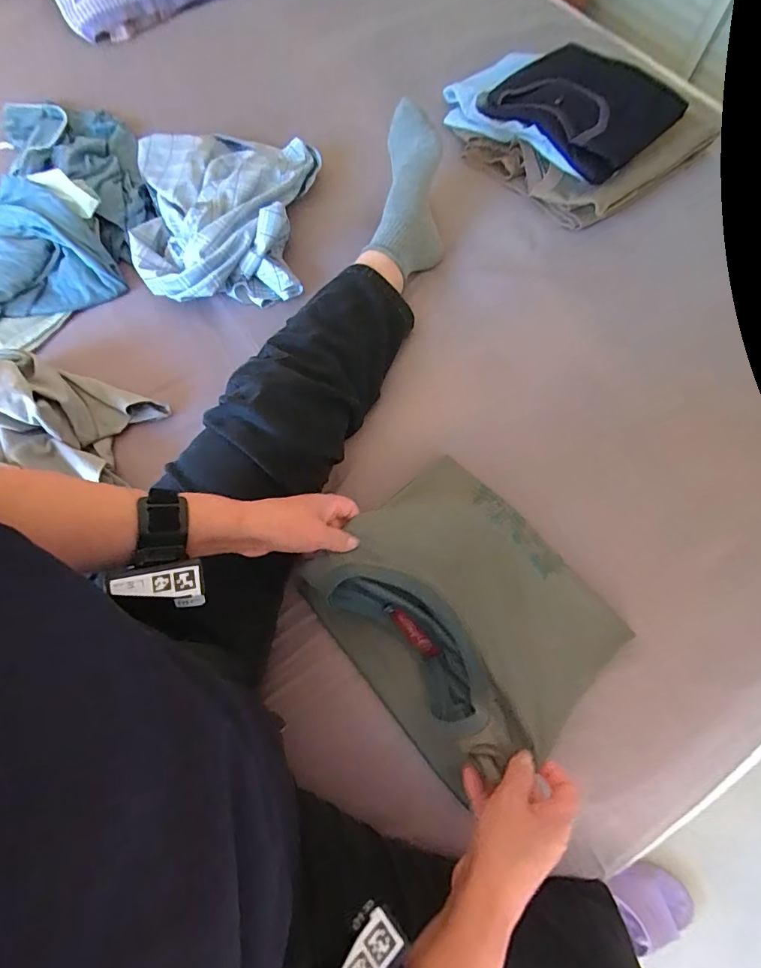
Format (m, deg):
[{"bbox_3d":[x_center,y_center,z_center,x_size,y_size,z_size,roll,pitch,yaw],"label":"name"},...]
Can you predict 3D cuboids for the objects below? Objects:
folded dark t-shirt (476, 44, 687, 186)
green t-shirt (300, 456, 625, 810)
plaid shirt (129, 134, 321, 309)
[{"bbox_3d":[0.339,-0.663,0.813,0.233,0.056,0.287,-43,77,-7],"label":"folded dark t-shirt"},{"bbox_3d":[0.081,0.129,0.492,0.235,0.080,0.269,-39,74,-15],"label":"green t-shirt"},{"bbox_3d":[-0.244,-0.454,0.772,0.286,0.096,0.358,-5,68,-3],"label":"plaid shirt"}]

